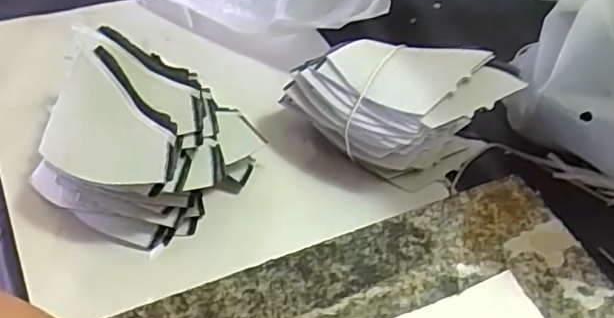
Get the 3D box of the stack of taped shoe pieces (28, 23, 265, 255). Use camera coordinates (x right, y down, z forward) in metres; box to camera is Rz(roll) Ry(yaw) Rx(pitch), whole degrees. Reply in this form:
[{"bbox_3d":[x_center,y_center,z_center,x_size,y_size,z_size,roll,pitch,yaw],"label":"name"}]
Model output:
[{"bbox_3d":[-0.097,-0.013,0.355,0.111,0.083,0.104,25,52,15],"label":"stack of taped shoe pieces"}]

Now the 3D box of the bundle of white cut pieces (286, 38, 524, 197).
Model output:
[{"bbox_3d":[0.052,-0.027,0.376,0.136,0.085,0.062,8,50,2],"label":"bundle of white cut pieces"}]

